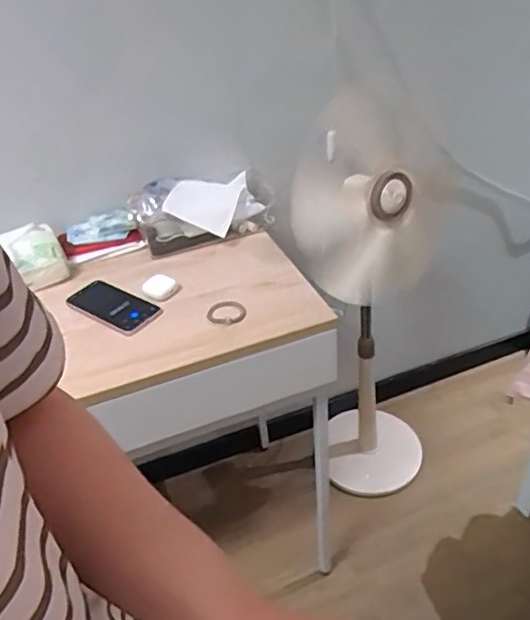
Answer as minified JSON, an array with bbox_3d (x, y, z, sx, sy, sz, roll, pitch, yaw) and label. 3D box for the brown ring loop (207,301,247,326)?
[{"bbox_3d":[-0.058,0.004,0.864,0.054,0.006,0.056,-3,36,3],"label":"brown ring loop"}]

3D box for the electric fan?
[{"bbox_3d":[0.225,0.021,1.268,0.293,0.902,0.255,-2,36,5],"label":"electric fan"}]

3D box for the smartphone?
[{"bbox_3d":[-0.238,-0.004,0.888,0.156,0.011,0.079,21,43,31],"label":"smartphone"}]

